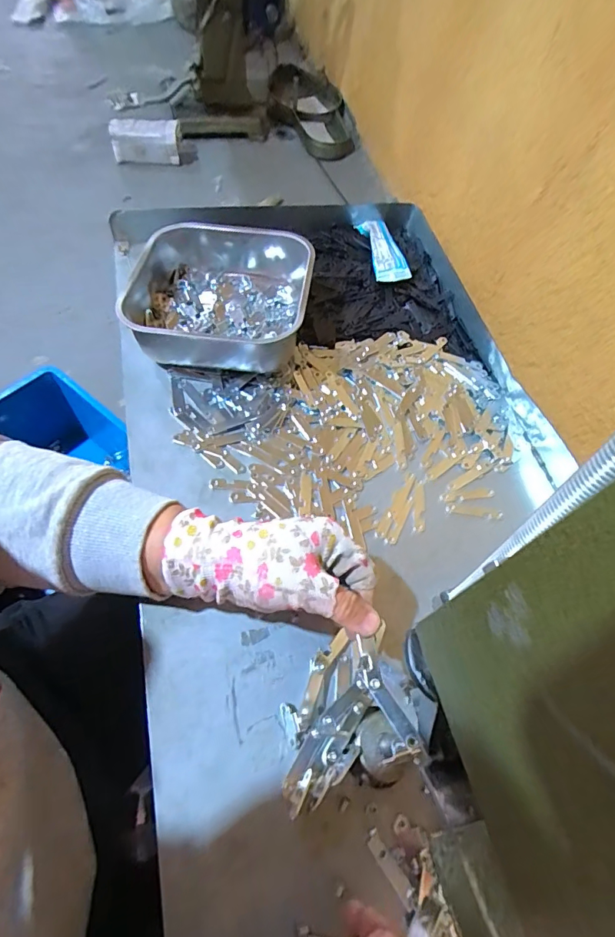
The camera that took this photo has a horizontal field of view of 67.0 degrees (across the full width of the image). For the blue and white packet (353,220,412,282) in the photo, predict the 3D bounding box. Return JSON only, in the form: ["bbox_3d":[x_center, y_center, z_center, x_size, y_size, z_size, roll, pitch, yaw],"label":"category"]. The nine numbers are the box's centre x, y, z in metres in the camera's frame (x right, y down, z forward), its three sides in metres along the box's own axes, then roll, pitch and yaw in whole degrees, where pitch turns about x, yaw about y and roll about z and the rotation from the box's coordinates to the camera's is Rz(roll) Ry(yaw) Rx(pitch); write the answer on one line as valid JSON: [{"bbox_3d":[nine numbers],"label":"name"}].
[{"bbox_3d":[0.095,-0.280,0.592,0.041,0.017,0.122,-4,60,-10],"label":"blue and white packet"}]

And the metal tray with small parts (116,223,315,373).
[{"bbox_3d":[-0.094,-0.178,0.492,0.183,0.066,0.177,7,58,-4],"label":"metal tray with small parts"}]

